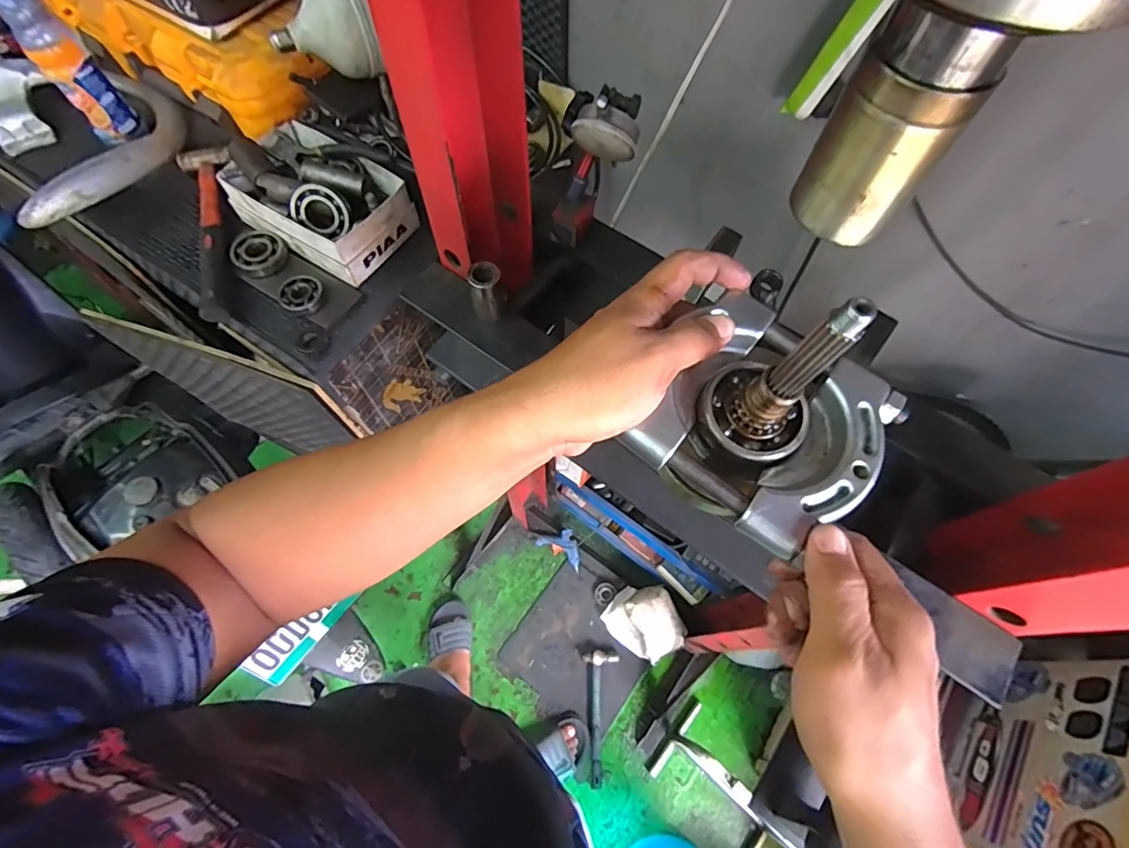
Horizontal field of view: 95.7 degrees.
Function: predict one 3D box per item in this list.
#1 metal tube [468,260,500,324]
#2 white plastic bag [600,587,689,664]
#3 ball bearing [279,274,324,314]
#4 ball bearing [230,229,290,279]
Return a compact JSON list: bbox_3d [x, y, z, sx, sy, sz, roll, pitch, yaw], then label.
[{"bbox_3d":[-0.072,-0.122,0.472,0.026,0.050,0.029,-5,66,-3],"label":"metal tube"},{"bbox_3d":[0.209,0.503,1.308,0.184,0.120,0.158,36,70,15],"label":"white plastic bag"},{"bbox_3d":[-0.335,-0.165,0.653,0.046,0.018,0.049,0,66,0],"label":"ball bearing"},{"bbox_3d":[-0.405,-0.227,0.677,0.062,0.018,0.066,0,66,0],"label":"ball bearing"}]

